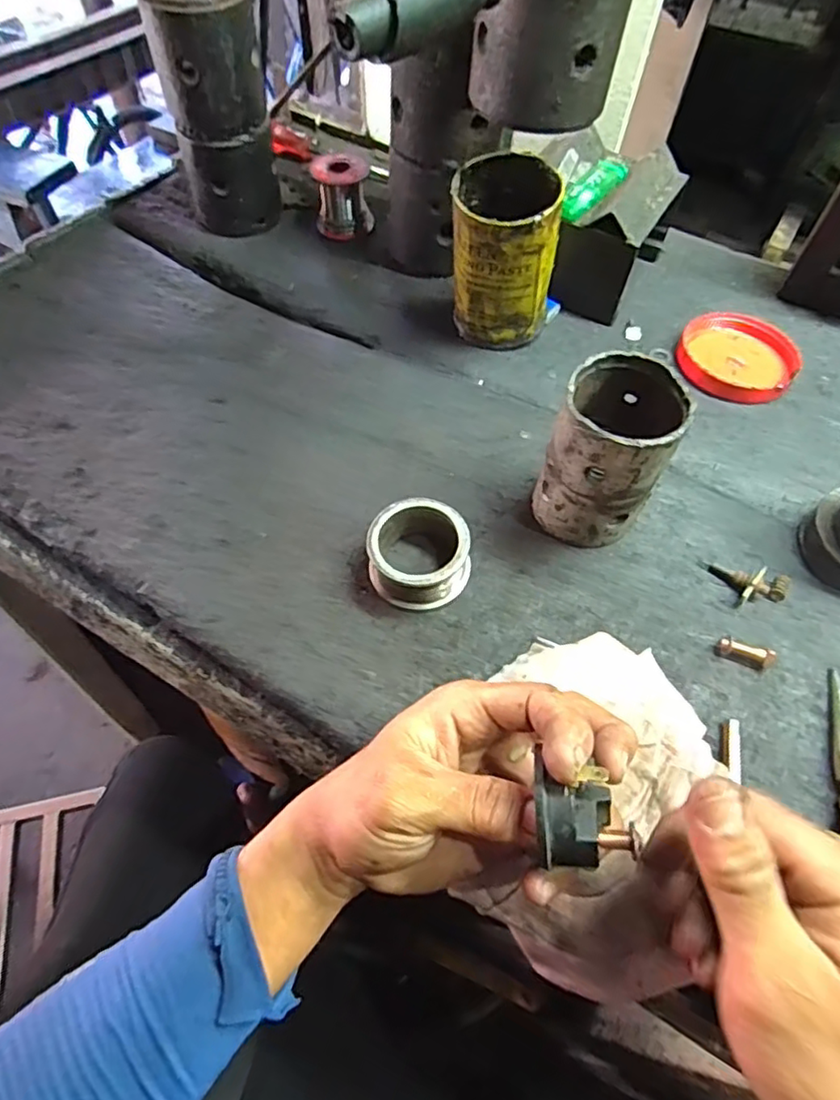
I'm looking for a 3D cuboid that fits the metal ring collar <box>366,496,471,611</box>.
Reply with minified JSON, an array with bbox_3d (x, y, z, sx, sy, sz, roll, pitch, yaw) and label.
[{"bbox_3d":[-0.002,0.002,0.379,0.059,0.035,0.062,1,57,-2],"label":"metal ring collar"}]

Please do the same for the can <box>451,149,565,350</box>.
[{"bbox_3d":[0.060,-0.219,0.460,0.073,0.116,0.074,1,57,-2],"label":"can"}]

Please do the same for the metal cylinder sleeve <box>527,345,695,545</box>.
[{"bbox_3d":[0.113,-0.058,0.373,0.068,0.104,0.075,25,61,14],"label":"metal cylinder sleeve"}]

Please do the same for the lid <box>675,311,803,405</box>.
[{"bbox_3d":[0.250,-0.151,0.490,0.089,0.019,0.082,1,57,-2],"label":"lid"}]

